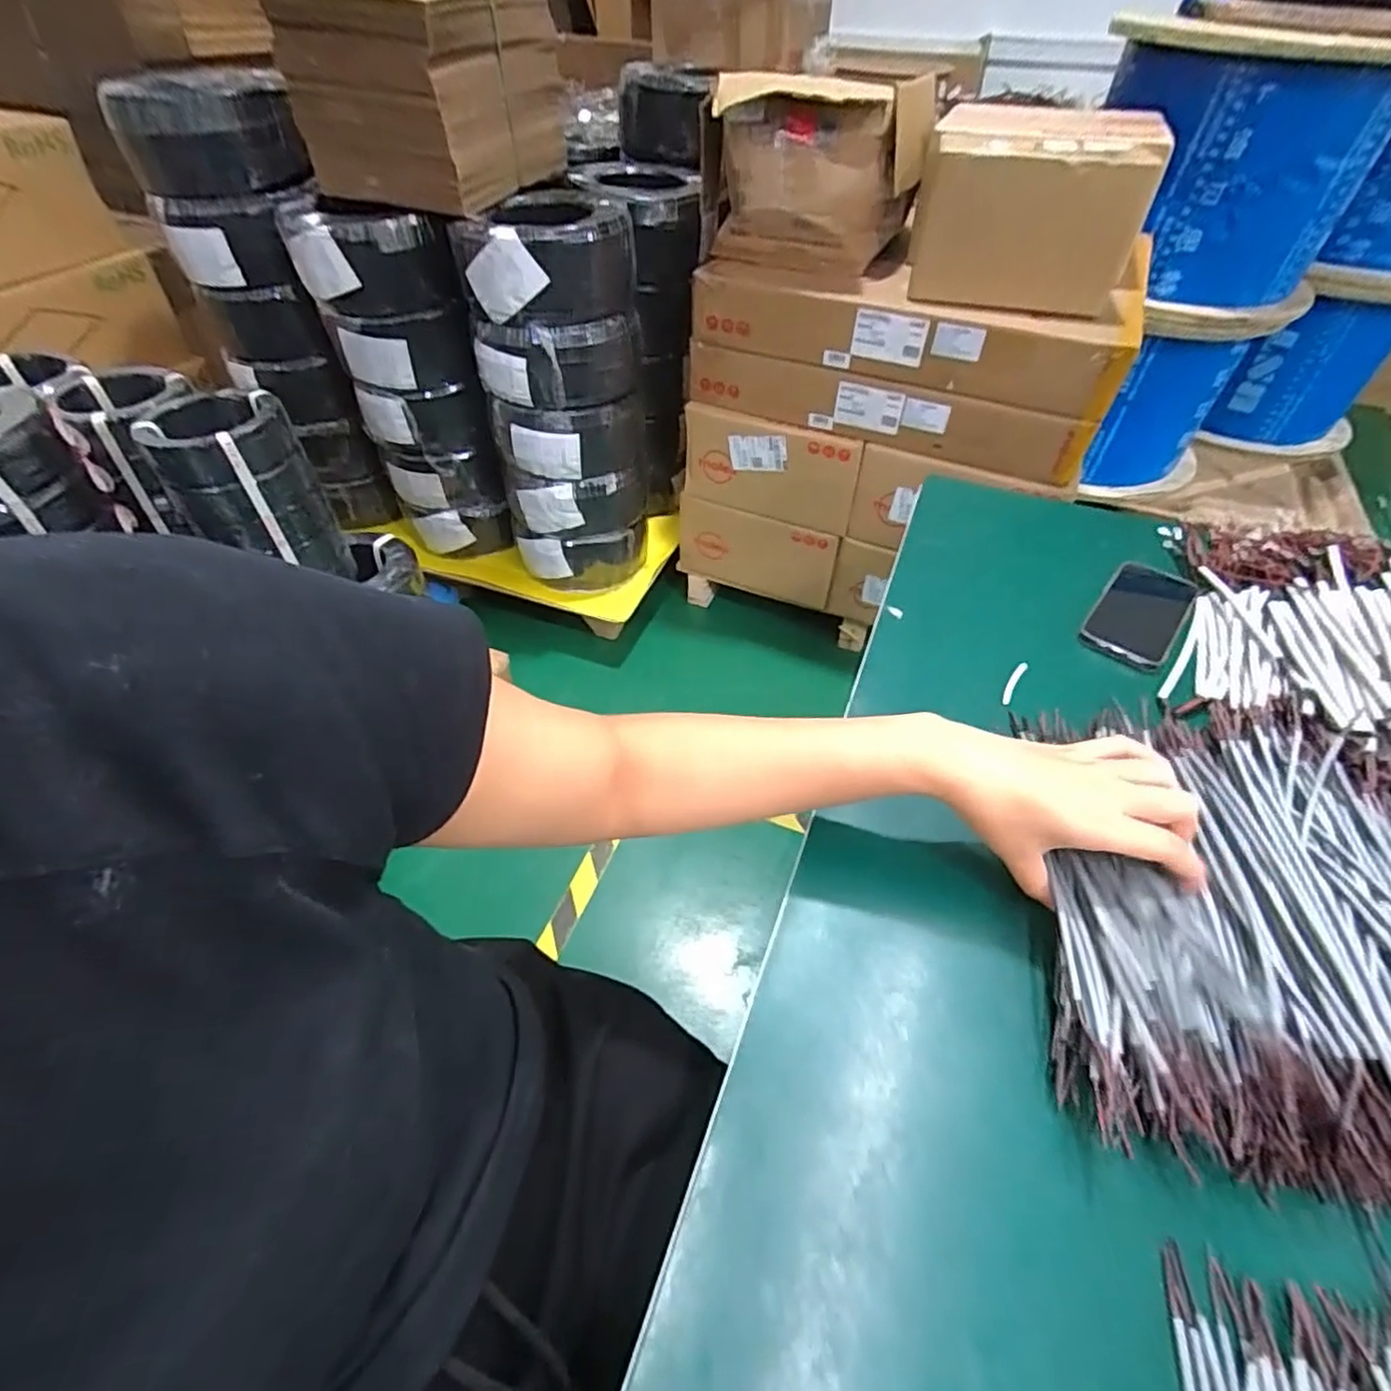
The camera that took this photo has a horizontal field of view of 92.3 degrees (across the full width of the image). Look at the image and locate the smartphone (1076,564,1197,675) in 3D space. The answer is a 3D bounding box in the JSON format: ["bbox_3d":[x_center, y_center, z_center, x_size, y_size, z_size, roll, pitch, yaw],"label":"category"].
[{"bbox_3d":[0.424,-0.077,0.642,0.073,0.015,0.144,30,53,24],"label":"smartphone"}]

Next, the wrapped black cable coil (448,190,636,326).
[{"bbox_3d":[-0.294,-0.849,1.289,0.323,0.142,0.345,-2,48,2],"label":"wrapped black cable coil"}]

